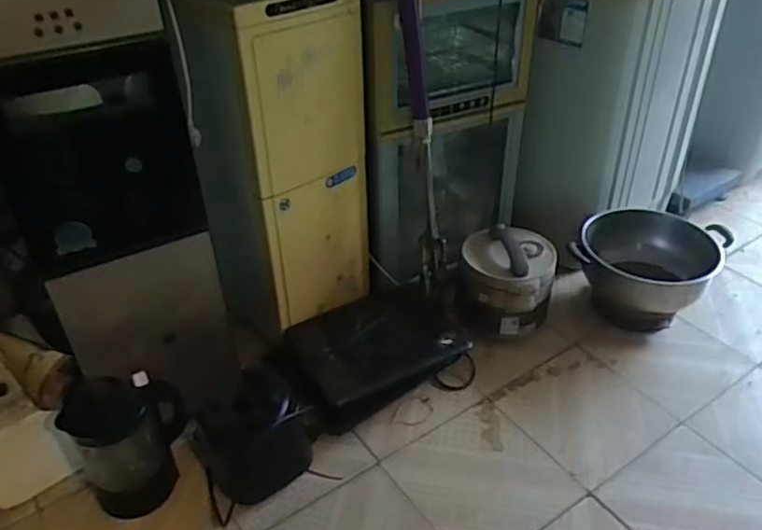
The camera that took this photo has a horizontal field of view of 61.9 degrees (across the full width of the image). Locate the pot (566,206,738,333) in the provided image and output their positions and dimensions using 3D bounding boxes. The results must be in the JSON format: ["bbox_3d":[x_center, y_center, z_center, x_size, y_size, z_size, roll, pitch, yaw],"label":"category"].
[{"bbox_3d":[0.675,0.007,1.624,0.316,0.220,0.307,-1,37,1],"label":"pot"}]

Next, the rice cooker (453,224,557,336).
[{"bbox_3d":[0.304,0.029,1.548,0.225,0.193,0.213,9,38,13],"label":"rice cooker"}]

